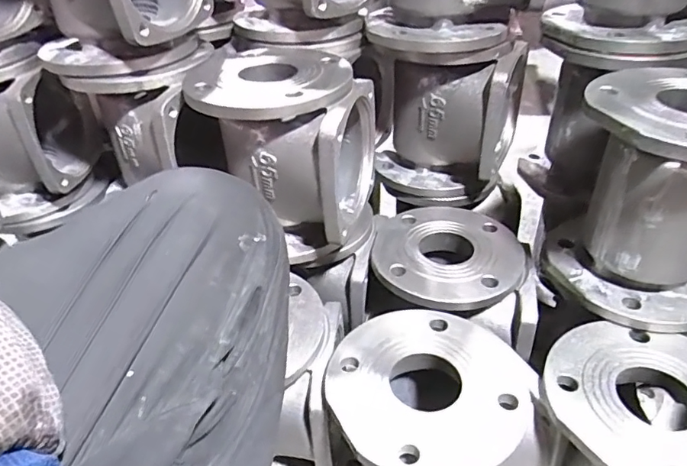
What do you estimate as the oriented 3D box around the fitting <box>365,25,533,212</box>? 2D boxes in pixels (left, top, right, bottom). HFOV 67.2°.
[{"bbox_3d":[0.136,-0.157,0.684,0.177,0.214,0.155,8,39,15],"label":"fitting"}]

